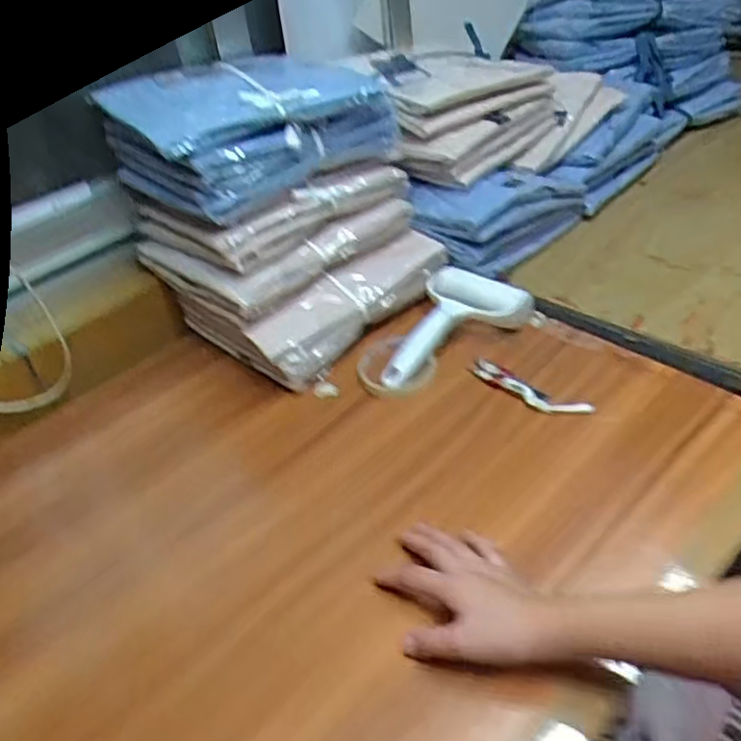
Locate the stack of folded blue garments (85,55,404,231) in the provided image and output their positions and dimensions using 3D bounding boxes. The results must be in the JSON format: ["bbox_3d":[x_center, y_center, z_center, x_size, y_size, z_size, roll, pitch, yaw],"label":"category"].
[{"bbox_3d":[-0.123,-0.270,0.771,0.274,0.091,0.202,-28,44,-23],"label":"stack of folded blue garments"}]

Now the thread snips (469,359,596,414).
[{"bbox_3d":[0.153,0.018,0.702,0.130,0.011,0.034,24,49,35],"label":"thread snips"}]

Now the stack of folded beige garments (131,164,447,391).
[{"bbox_3d":[-0.089,-0.141,0.824,0.264,0.156,0.262,-34,44,-28],"label":"stack of folded beige garments"}]

